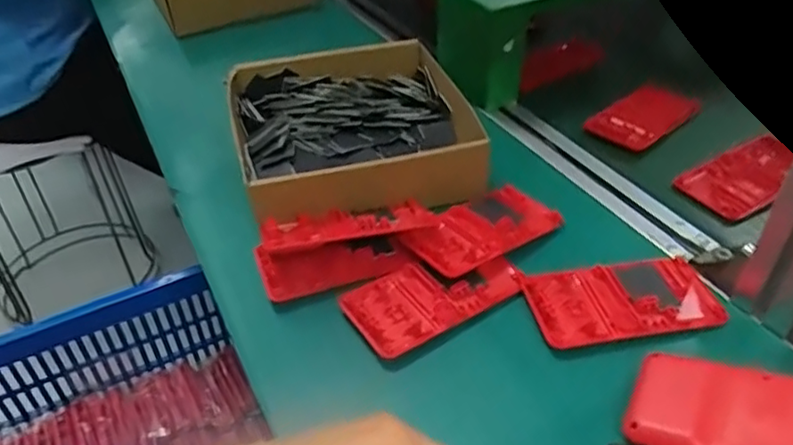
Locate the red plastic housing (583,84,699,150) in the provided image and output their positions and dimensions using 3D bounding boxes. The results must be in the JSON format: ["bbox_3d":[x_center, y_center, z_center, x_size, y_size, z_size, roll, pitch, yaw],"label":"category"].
[{"bbox_3d":[0.244,-0.107,0.606,0.061,0.006,0.127,31,50,33],"label":"red plastic housing"}]

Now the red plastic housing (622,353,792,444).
[{"bbox_3d":[0.185,0.101,0.317,0.120,0.012,0.056,6,38,33],"label":"red plastic housing"}]

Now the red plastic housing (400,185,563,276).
[{"bbox_3d":[0.061,0.002,0.450,0.107,0.013,0.058,-24,45,-24],"label":"red plastic housing"}]

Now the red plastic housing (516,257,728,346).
[{"bbox_3d":[0.147,0.051,0.407,0.116,0.009,0.059,-5,40,-4],"label":"red plastic housing"}]

